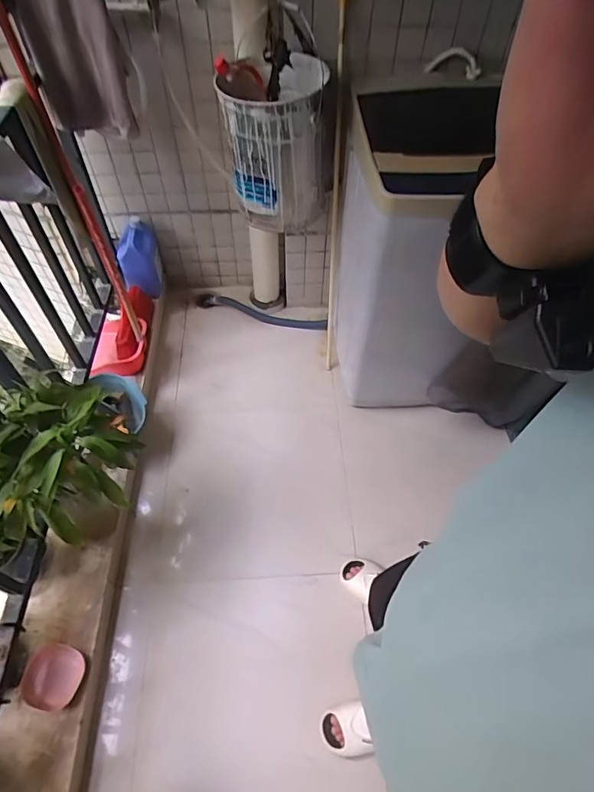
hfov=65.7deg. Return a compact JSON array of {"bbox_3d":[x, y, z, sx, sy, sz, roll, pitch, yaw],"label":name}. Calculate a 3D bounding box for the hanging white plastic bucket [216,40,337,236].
[{"bbox_3d":[-0.047,-0.682,1.251,0.281,0.374,0.268,1,54,-1],"label":"hanging white plastic bucket"}]

